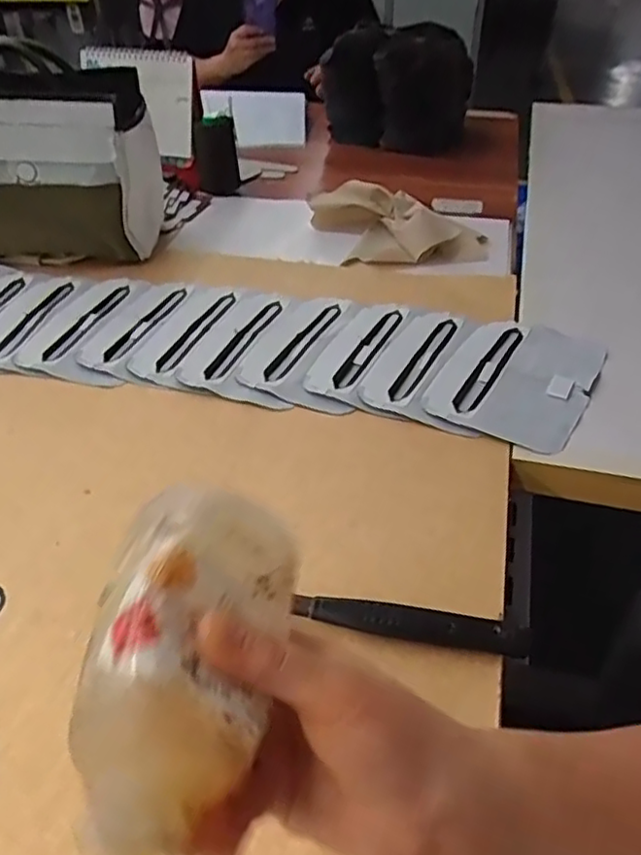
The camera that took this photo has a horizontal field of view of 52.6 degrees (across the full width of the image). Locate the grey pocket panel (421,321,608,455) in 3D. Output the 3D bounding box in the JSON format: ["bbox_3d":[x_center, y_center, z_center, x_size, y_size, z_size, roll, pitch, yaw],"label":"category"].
[{"bbox_3d":[0.189,-0.050,0.632,0.140,0.020,0.194,20,43,22],"label":"grey pocket panel"}]

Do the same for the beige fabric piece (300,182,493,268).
[{"bbox_3d":[0.106,-0.279,0.875,0.219,0.054,0.155,-4,39,-6],"label":"beige fabric piece"}]

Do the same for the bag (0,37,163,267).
[{"bbox_3d":[-0.325,-0.313,0.777,0.244,0.211,0.129,-1,39,-2],"label":"bag"}]

